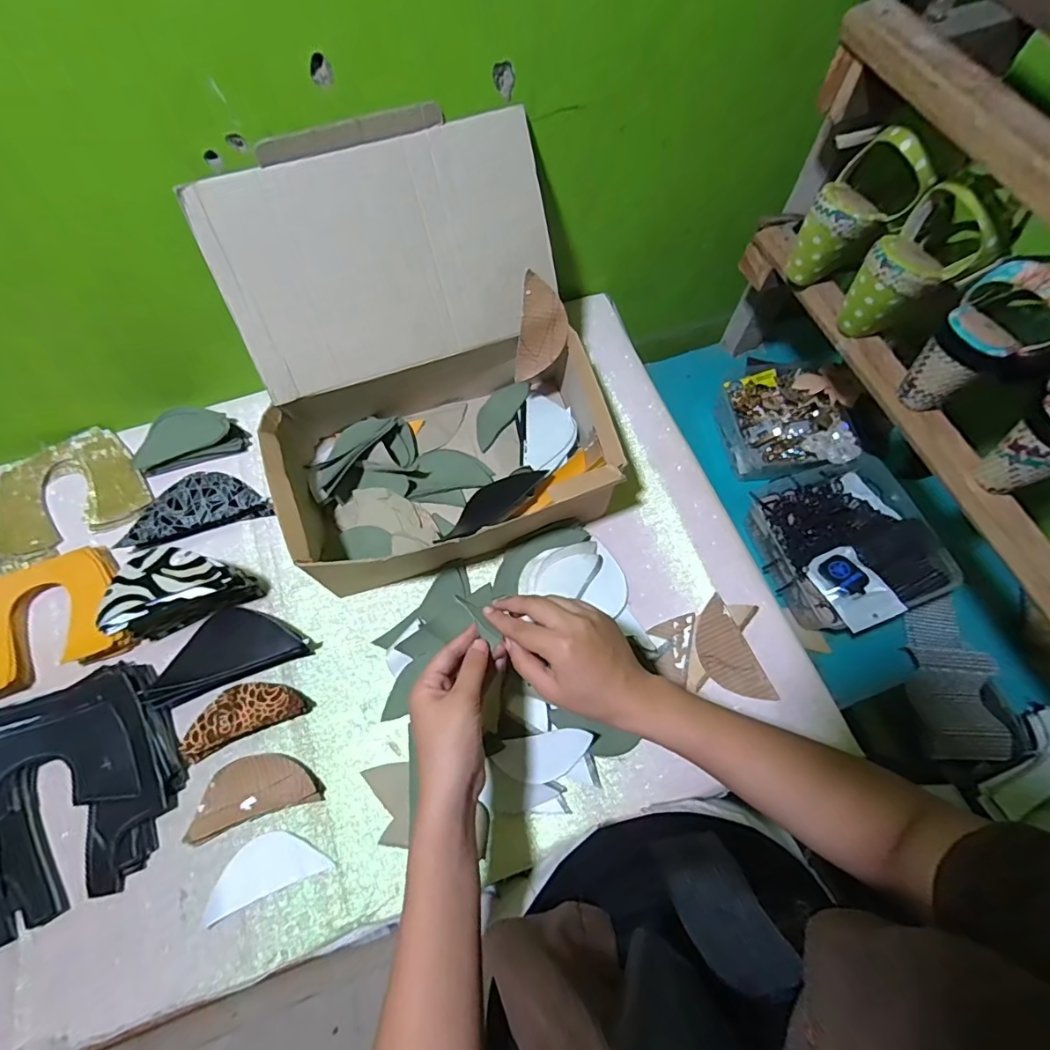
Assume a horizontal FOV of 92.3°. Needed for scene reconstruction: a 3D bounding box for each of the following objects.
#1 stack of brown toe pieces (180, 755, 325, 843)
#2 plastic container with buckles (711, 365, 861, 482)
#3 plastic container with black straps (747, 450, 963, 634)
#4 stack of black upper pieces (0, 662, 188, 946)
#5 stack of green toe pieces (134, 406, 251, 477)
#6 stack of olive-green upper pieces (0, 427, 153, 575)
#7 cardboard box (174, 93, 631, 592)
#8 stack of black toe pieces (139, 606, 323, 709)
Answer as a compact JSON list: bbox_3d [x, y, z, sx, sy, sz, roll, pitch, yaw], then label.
[{"bbox_3d":[-0.255,0.248,0.474,0.119,0.014,0.057,-16,68,-7],"label":"stack of brown toe pieces"},{"bbox_3d":[0.372,-0.148,0.726,0.146,0.069,0.178,-11,68,-5],"label":"plastic container with buckles"},{"bbox_3d":[0.417,0.019,0.656,0.195,0.070,0.213,-17,68,-7],"label":"plastic container with black straps"},{"bbox_3d":[-0.431,0.248,0.462,0.203,0.027,0.188,-22,69,-9],"label":"stack of black upper pieces"},{"bbox_3d":[-0.403,-0.103,0.598,0.124,0.034,0.061,-18,68,-8],"label":"stack of green toe pieces"},{"bbox_3d":[-0.536,-0.038,0.587,0.162,0.026,0.130,-27,70,-11],"label":"stack of olive-green upper pieces"},{"bbox_3d":[-0.099,-0.149,0.504,0.333,0.251,0.319,-16,69,-7],"label":"cardboard box"},{"bbox_3d":[-0.300,0.123,0.512,0.153,0.022,0.071,-19,69,-8],"label":"stack of black toe pieces"}]

